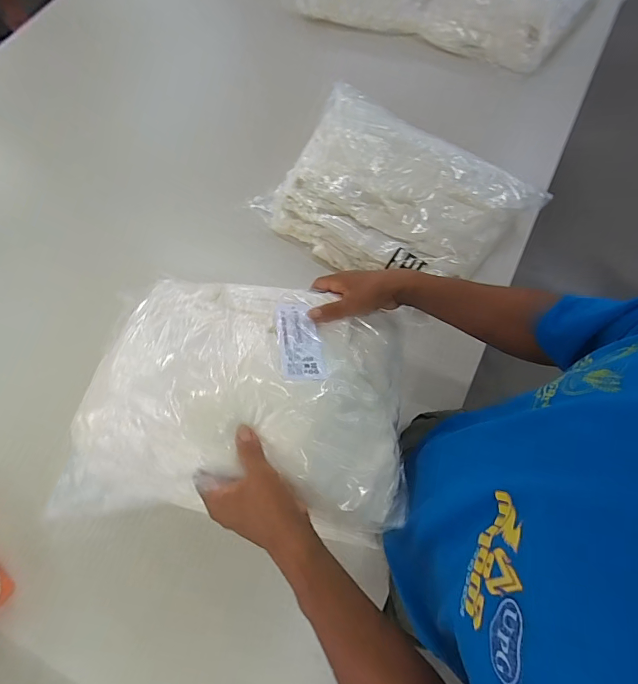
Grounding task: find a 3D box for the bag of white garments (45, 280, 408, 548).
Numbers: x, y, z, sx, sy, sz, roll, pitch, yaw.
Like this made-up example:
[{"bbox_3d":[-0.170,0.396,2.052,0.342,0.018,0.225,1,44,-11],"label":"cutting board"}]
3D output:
[{"bbox_3d":[-0.082,0.052,0.467,0.360,0.067,0.289,6,69,2],"label":"bag of white garments"}]

